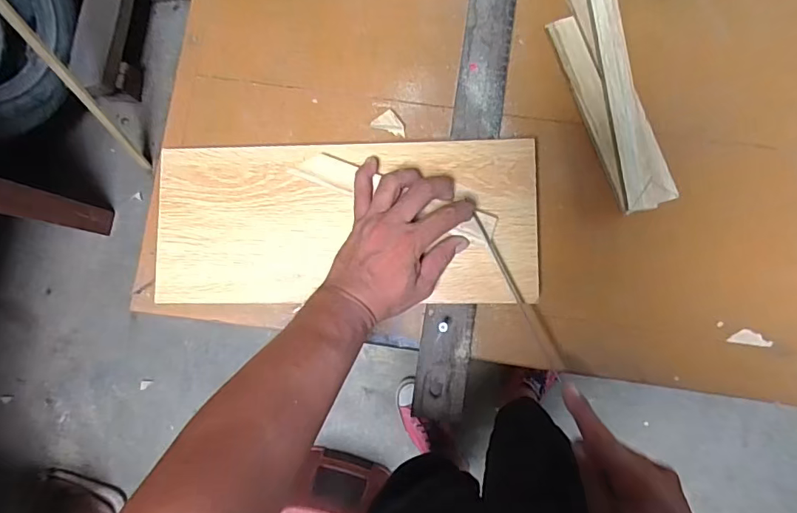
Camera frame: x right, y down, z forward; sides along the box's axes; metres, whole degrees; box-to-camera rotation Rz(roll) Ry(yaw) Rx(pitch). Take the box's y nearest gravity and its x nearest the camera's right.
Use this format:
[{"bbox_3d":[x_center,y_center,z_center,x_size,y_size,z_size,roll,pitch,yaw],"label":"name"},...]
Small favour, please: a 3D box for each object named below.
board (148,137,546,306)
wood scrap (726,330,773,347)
[{"bbox_3d":[-0.055,-0.033,0.460,0.369,0.010,0.158,-2,85,5],"label":"board"},{"bbox_3d":[0.344,0.079,0.461,0.038,0.004,0.014,7,87,14],"label":"wood scrap"}]

